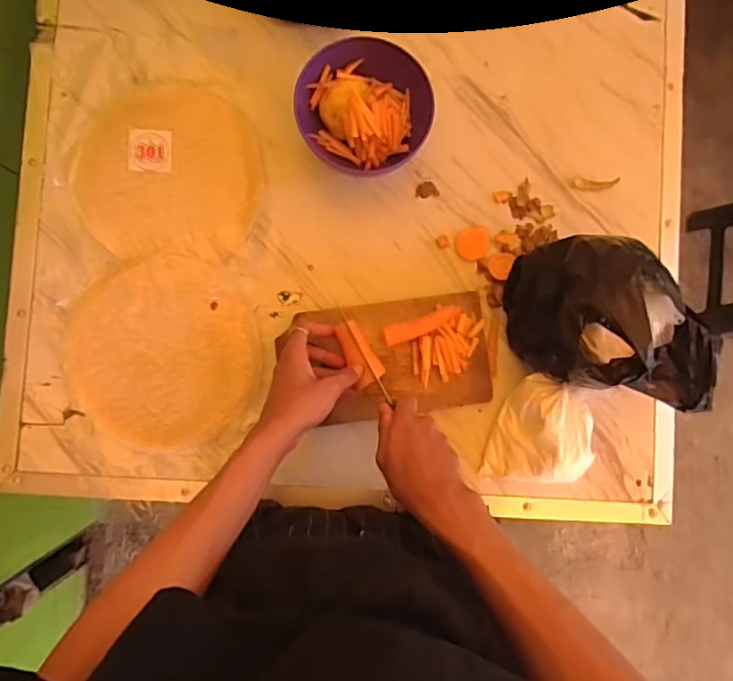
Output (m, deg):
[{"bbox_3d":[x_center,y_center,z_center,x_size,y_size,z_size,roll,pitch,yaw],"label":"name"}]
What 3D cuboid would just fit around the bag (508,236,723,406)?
[{"bbox_3d":[0.260,-0.020,0.597,0.185,0.185,0.152,7,86,-3],"label":"bag"}]

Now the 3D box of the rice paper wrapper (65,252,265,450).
[{"bbox_3d":[-0.232,0.012,0.647,0.215,0.006,0.214,9,86,-3],"label":"rice paper wrapper"}]

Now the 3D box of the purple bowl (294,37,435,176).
[{"bbox_3d":[-0.002,-0.271,0.651,0.149,0.062,0.139,0,87,-3],"label":"purple bowl"}]

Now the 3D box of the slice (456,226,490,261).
[{"bbox_3d":[0.128,-0.117,0.674,0.040,0.005,0.039,-3,87,-4],"label":"slice"}]

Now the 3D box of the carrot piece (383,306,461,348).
[{"bbox_3d":[0.064,-0.018,0.639,0.094,0.006,0.021,-21,86,-12],"label":"carrot piece"}]

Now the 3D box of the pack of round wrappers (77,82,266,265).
[{"bbox_3d":[-0.229,-0.200,0.659,0.205,0.007,0.204,1,87,-3],"label":"pack of round wrappers"}]

